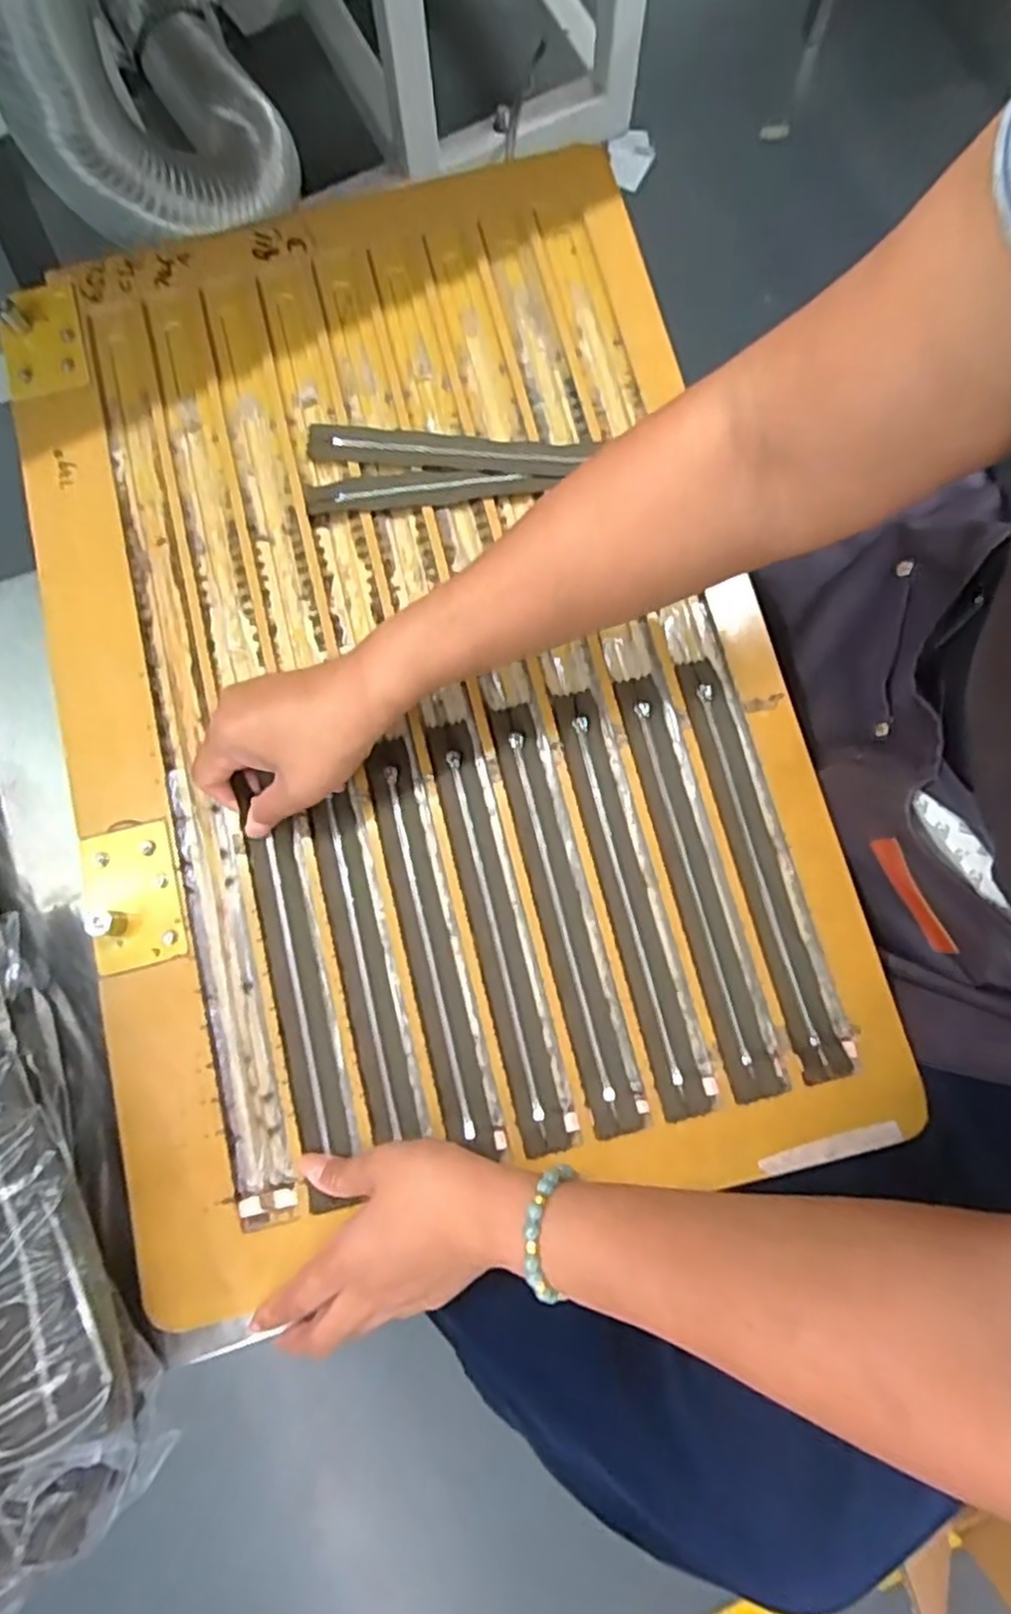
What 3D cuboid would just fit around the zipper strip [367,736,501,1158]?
[{"bbox_3d":[-0.047,0.077,0.431,0.025,0.008,0.242,-14,80,-2],"label":"zipper strip"}]

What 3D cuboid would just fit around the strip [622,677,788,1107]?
[{"bbox_3d":[0.117,0.041,0.433,0.027,0.008,0.255,-13,80,-1],"label":"strip"}]

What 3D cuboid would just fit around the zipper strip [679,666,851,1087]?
[{"bbox_3d":[0.155,0.031,0.434,0.028,0.009,0.255,-14,80,-2],"label":"zipper strip"}]

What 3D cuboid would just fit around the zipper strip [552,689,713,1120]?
[{"bbox_3d":[0.074,0.050,0.431,0.025,0.008,0.256,-14,80,-2],"label":"zipper strip"}]

